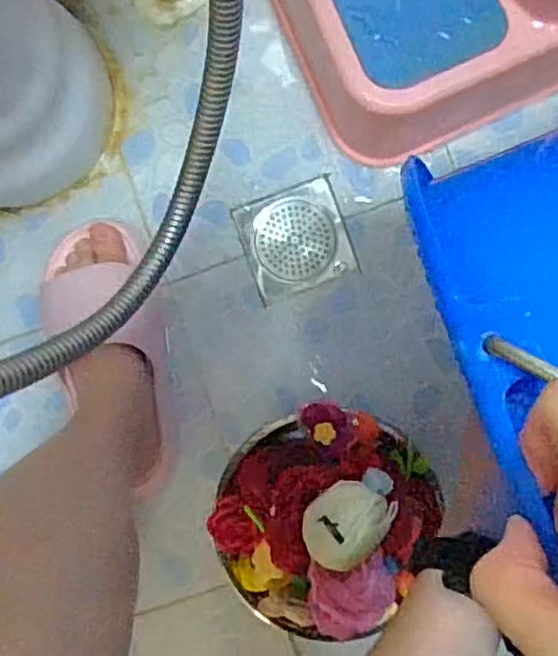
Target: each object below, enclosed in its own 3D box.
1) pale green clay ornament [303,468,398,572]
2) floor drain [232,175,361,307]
[{"bbox_3d":[0.054,0.140,0.504,0.073,0.048,0.049,-37,87,4],"label":"pale green clay ornament"},{"bbox_3d":[0.017,-0.084,0.660,0.099,0.017,0.099,-20,88,4],"label":"floor drain"}]

